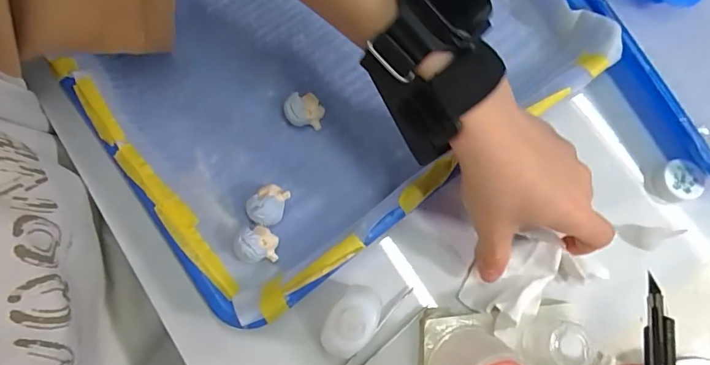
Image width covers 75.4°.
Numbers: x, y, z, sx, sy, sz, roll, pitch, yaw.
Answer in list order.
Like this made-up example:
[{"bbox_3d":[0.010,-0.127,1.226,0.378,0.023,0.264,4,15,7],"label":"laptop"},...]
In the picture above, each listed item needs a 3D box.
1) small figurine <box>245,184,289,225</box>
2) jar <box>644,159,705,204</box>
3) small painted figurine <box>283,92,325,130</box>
[{"bbox_3d":[-0.057,0.016,0.306,0.021,0.021,0.028,32,77,8],"label":"small figurine"},{"bbox_3d":[0.226,-0.001,0.325,0.031,0.017,0.029,0,75,0],"label":"jar"},{"bbox_3d":[-0.035,-0.050,0.322,0.025,0.024,0.020,9,75,3],"label":"small painted figurine"}]

